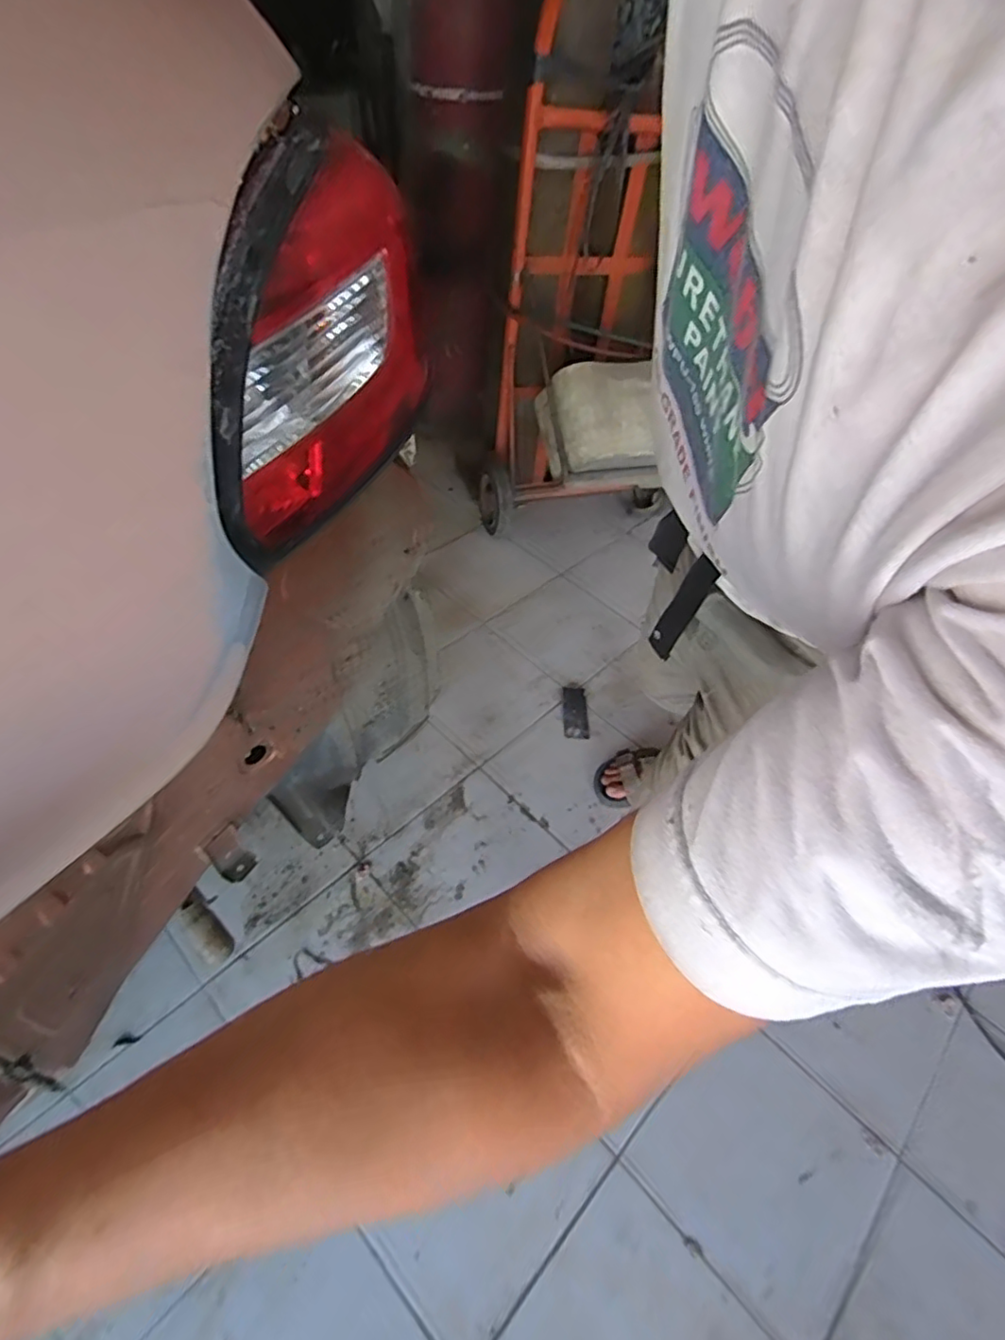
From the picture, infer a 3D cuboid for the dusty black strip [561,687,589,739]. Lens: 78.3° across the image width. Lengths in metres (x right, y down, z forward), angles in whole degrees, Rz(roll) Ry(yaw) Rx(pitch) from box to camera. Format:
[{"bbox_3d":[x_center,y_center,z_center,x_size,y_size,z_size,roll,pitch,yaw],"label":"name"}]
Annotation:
[{"bbox_3d":[0.163,0.094,1.396,0.056,0.007,0.145,5,48,-3],"label":"dusty black strip"}]

